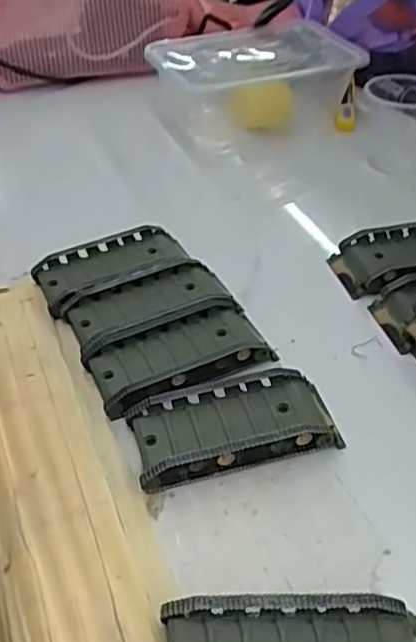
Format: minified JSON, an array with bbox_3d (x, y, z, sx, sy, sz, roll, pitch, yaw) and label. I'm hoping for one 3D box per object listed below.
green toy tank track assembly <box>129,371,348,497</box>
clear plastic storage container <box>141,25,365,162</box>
[{"bbox_3d":[0.012,0.049,0.316,0.095,0.020,0.046,-11,43,-11],"label":"green toy tank track assembly"},{"bbox_3d":[0.043,-0.208,0.585,0.174,0.074,0.122,-15,44,-14],"label":"clear plastic storage container"}]

